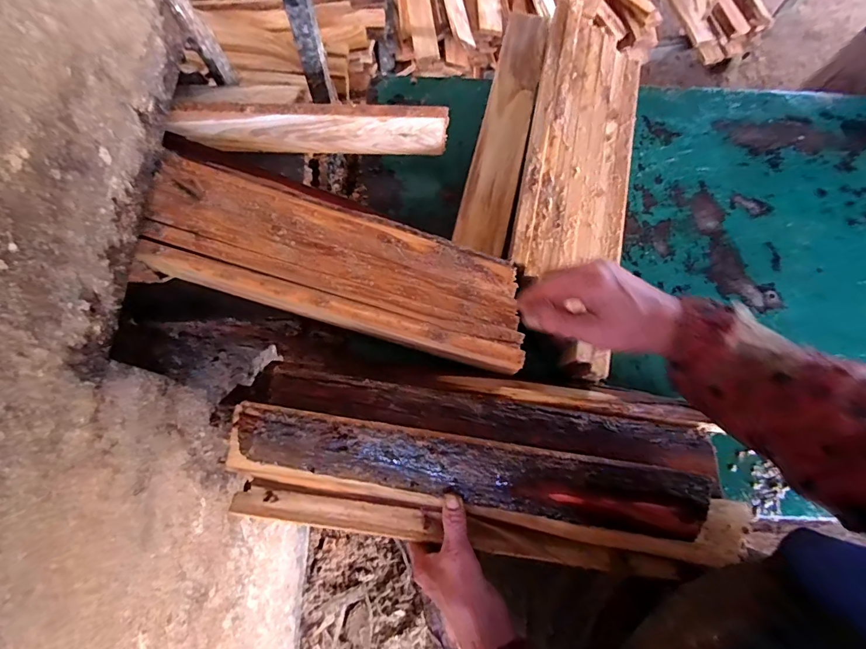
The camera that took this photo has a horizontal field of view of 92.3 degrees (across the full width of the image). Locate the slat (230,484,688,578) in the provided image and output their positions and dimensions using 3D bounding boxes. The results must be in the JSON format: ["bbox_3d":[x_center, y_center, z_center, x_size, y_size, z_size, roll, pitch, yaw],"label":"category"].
[{"bbox_3d":[0.021,0.220,0.447,0.475,0.029,0.037,7,73,2],"label":"slat"}]

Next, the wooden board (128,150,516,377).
[{"bbox_3d":[-0.112,-0.071,0.492,0.453,0.045,0.141,19,73,3],"label":"wooden board"}]

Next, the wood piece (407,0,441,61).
[{"bbox_3d":[-0.046,-1.030,1.316,0.076,0.038,0.476,-7,74,-5],"label":"wood piece"}]

